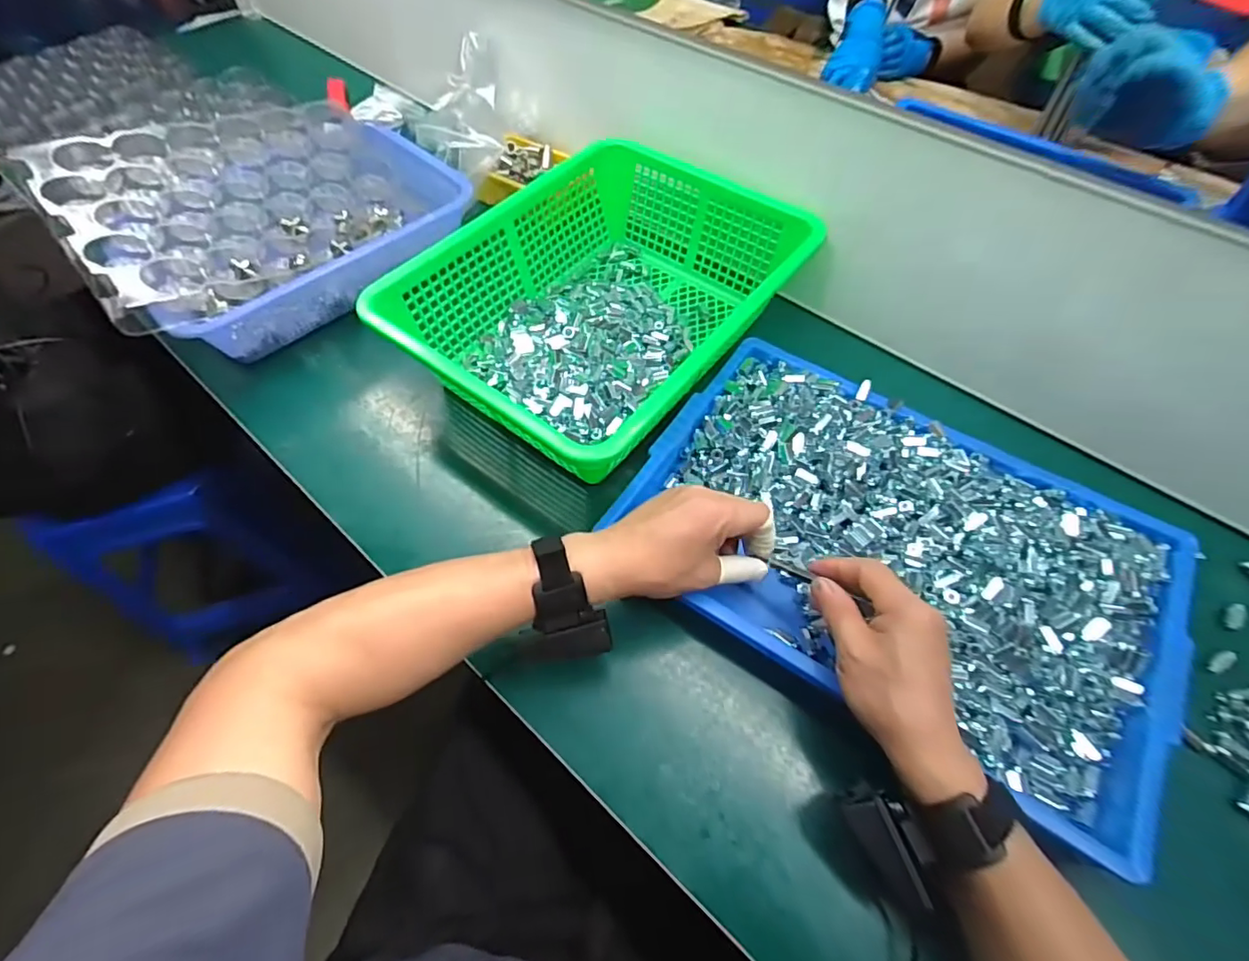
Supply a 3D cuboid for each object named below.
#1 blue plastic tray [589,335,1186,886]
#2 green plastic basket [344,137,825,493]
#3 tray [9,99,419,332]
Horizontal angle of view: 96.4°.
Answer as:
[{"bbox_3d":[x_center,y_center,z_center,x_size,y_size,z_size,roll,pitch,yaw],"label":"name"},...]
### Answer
[{"bbox_3d":[0.229,0.058,0.481,0.434,0.045,0.287,29,63,17],"label":"blue plastic tray"},{"bbox_3d":[-0.018,-0.187,0.596,0.298,0.110,0.383,34,65,19],"label":"green plastic basket"},{"bbox_3d":[-0.441,-0.329,0.641,0.250,0.033,0.370,42,55,4],"label":"tray"}]

